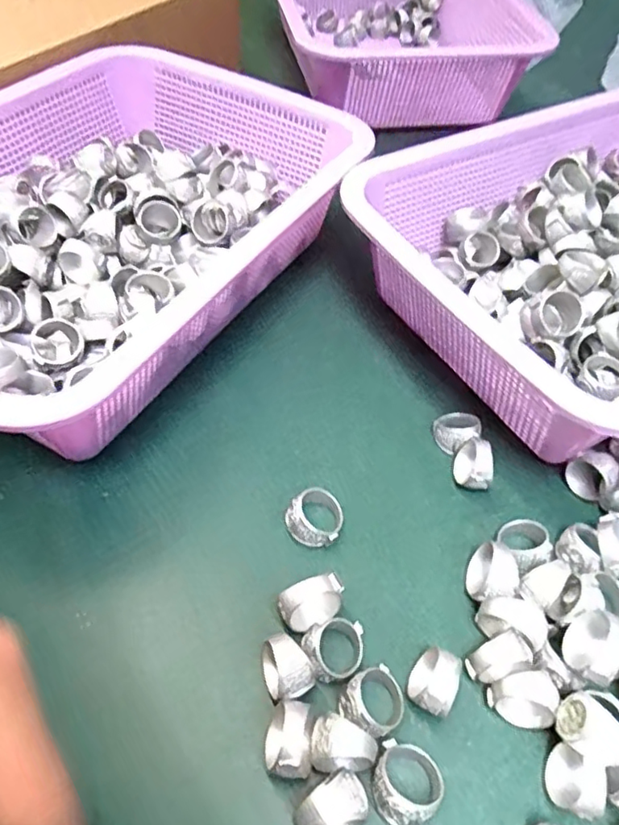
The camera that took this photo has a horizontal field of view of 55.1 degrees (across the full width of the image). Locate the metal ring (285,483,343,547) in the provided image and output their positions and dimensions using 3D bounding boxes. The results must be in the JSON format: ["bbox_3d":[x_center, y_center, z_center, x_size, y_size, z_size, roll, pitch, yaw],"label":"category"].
[{"bbox_3d":[0.003,0.050,0.290,0.026,0.017,0.026,2,50,-2],"label":"metal ring"}]

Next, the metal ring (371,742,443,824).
[{"bbox_3d":[0.036,0.139,0.222,0.026,0.015,0.024,2,50,-2],"label":"metal ring"}]

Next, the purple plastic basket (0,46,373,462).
[{"bbox_3d":[-0.120,-0.105,0.364,0.228,0.091,0.306,27,54,18],"label":"purple plastic basket"}]

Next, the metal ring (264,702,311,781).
[{"bbox_3d":[-0.009,0.126,0.225,0.016,0.023,0.024,-2,50,-5],"label":"metal ring"}]

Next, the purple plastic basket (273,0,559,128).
[{"bbox_3d":[0.073,-0.381,0.581,0.220,0.080,0.287,-5,51,-8],"label":"purple plastic basket"}]

